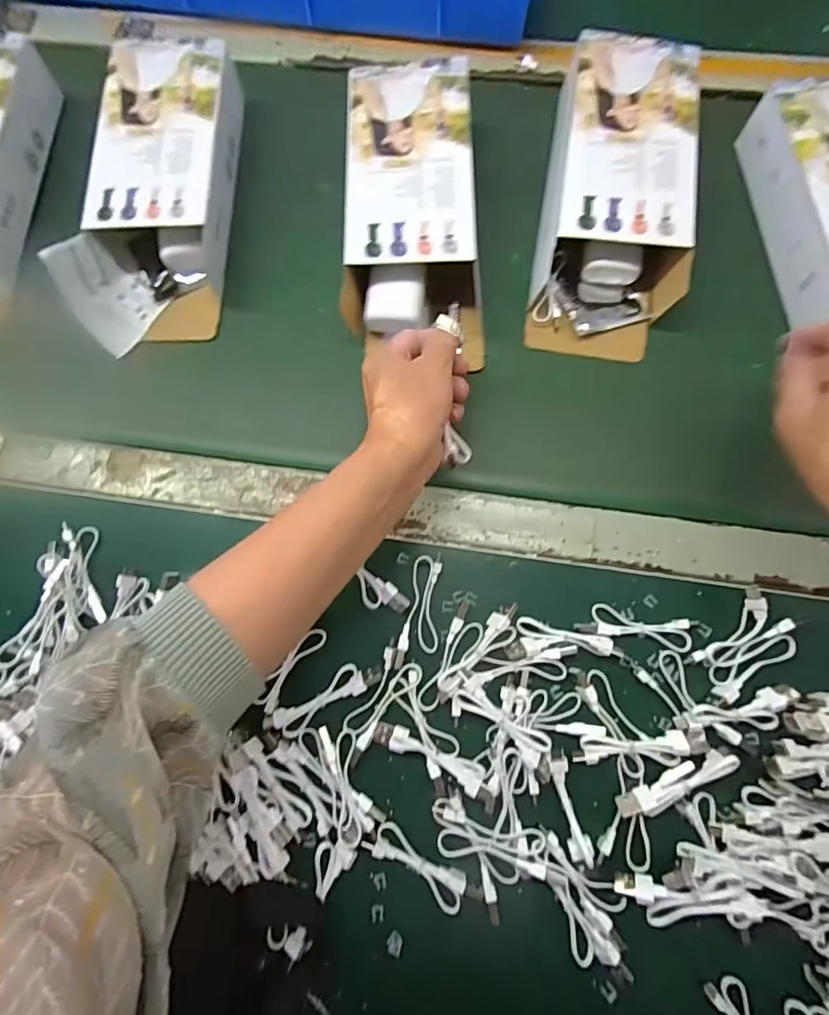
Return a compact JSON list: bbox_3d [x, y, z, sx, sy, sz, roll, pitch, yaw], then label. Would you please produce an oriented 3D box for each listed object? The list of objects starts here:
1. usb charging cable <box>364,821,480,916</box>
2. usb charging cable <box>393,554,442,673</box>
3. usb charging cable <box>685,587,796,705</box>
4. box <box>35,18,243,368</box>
[{"bbox_3d":[0.005,0.222,0.306,0.073,0.006,0.022,33,79,10],"label":"usb charging cable"},{"bbox_3d":[0.006,0.071,0.341,0.025,0.009,0.079,10,76,5],"label":"usb charging cable"},{"bbox_3d":[0.215,0.092,0.329,0.069,0.013,0.048,-32,77,-6],"label":"usb charging cable"},{"bbox_3d":[-0.212,-0.266,0.419,0.113,0.068,0.260,2,74,6],"label":"box"}]

